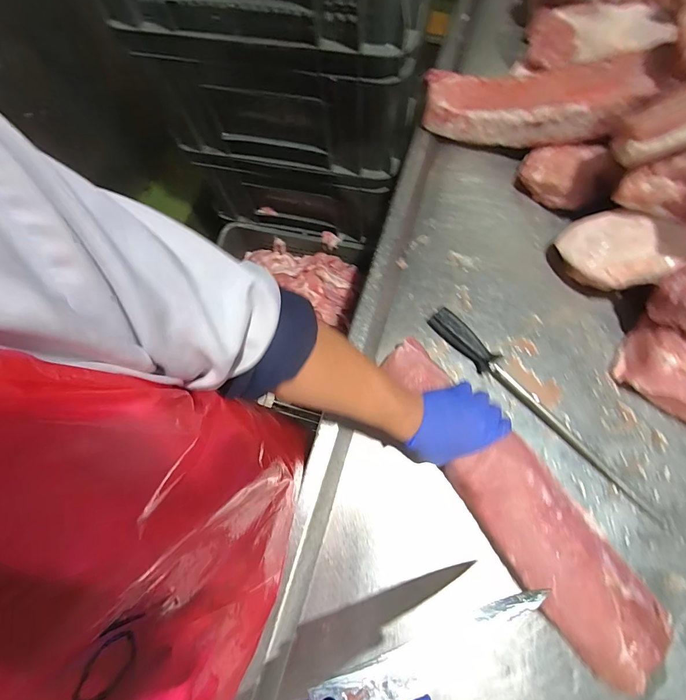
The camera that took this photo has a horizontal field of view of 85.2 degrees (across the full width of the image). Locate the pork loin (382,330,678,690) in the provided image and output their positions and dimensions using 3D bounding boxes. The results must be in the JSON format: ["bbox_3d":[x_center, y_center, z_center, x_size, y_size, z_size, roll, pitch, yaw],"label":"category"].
[{"bbox_3d":[0.217,0.181,0.483,0.117,0.044,0.468,-34,75,-9],"label":"pork loin"}]

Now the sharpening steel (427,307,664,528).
[{"bbox_3d":[0.284,0.082,0.541,0.031,0.032,0.398,-41,75,-11],"label":"sharpening steel"}]

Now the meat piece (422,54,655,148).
[{"bbox_3d":[0.314,-0.425,0.644,0.330,0.098,0.110,12,72,23],"label":"meat piece"}]

